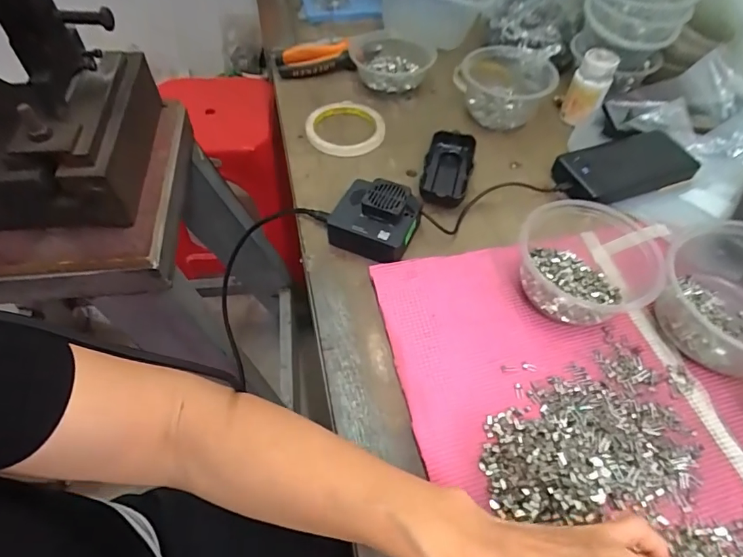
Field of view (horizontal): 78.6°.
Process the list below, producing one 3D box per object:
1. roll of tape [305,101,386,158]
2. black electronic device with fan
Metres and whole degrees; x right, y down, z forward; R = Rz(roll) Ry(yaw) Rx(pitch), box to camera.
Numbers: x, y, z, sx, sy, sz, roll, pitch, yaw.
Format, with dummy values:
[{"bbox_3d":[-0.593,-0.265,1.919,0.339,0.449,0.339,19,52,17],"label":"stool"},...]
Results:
[{"bbox_3d":[-0.031,-0.193,0.571,0.094,0.017,0.093,1,54,-2],"label":"roll of tape"},{"bbox_3d":[0.003,-0.060,0.456,0.082,0.042,0.074,23,57,16],"label":"black electronic device with fan"}]

